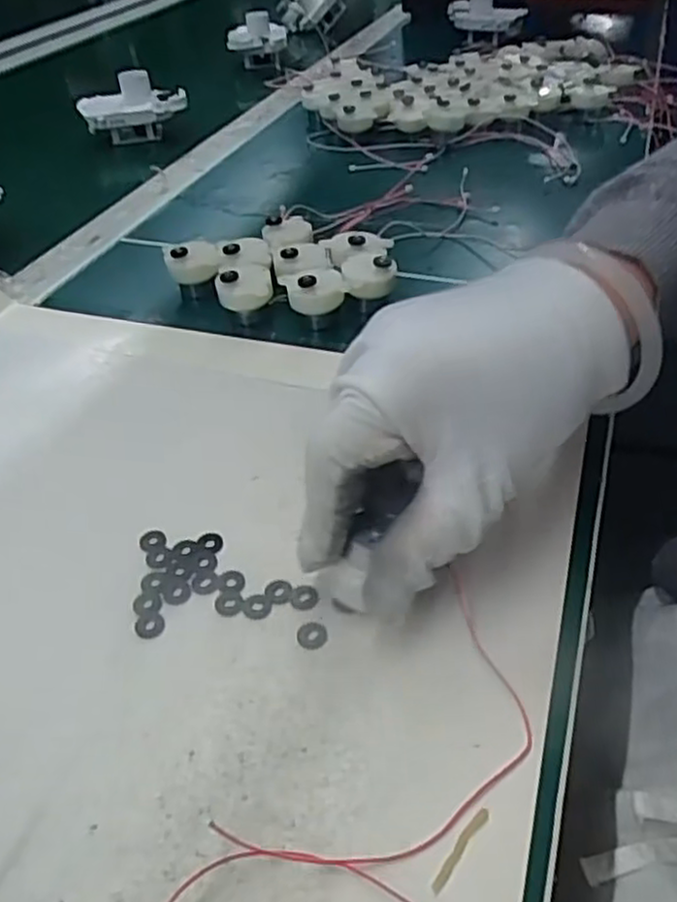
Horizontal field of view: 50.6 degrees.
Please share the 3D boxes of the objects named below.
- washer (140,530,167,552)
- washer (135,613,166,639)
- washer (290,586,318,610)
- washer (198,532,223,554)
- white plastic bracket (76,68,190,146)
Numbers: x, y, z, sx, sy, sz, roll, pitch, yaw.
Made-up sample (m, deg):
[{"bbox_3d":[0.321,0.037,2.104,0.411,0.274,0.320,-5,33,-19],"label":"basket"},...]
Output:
[{"bbox_3d":[-0.077,0.037,0.297,0.011,0.004,0.013,-18,44,-15],"label":"washer"},{"bbox_3d":[-0.070,0.065,0.267,0.011,0.004,0.011,1,47,-1],"label":"washer"},{"bbox_3d":[-0.013,0.055,0.272,0.010,0.004,0.010,0,42,4],"label":"washer"},{"bbox_3d":[-0.052,0.037,0.296,0.011,0.004,0.010,1,48,-2],"label":"washer"},{"bbox_3d":[-0.190,-0.320,0.666,0.095,0.052,0.044,-9,41,-6],"label":"white plastic bracket"}]

